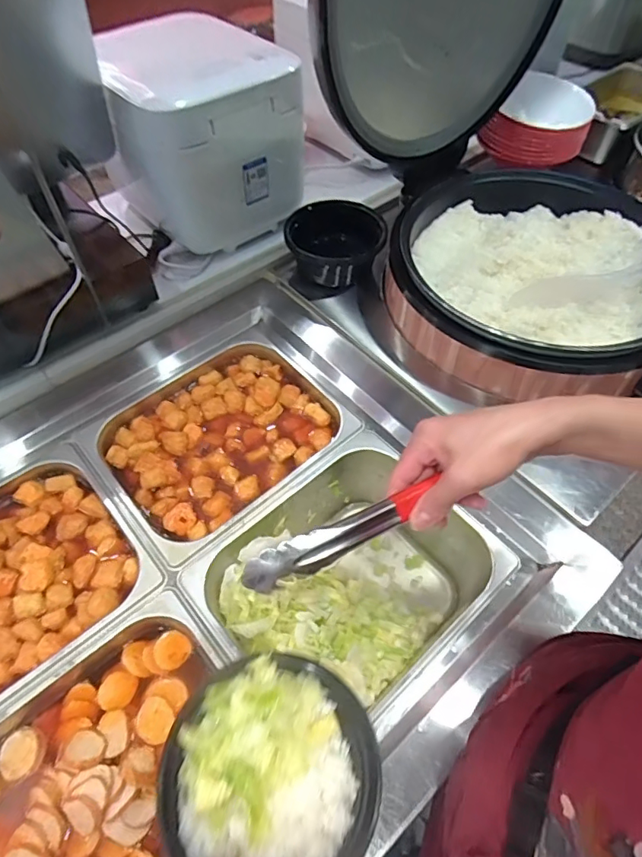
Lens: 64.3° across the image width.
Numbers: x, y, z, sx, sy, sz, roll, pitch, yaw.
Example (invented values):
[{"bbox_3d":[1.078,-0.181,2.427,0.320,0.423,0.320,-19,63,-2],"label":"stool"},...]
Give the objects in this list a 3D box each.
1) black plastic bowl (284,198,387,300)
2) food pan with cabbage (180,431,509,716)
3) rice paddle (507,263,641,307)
[{"bbox_3d":[0.023,-0.295,0.832,0.149,0.107,0.139,0,55,0],"label":"black plastic bowl"},{"bbox_3d":[0.027,0.204,0.655,0.324,0.148,0.268,-36,62,-23],"label":"food pan with cabbage"},{"bbox_3d":[0.429,-0.226,0.803,0.243,0.065,0.016,-10,53,16],"label":"rice paddle"}]

